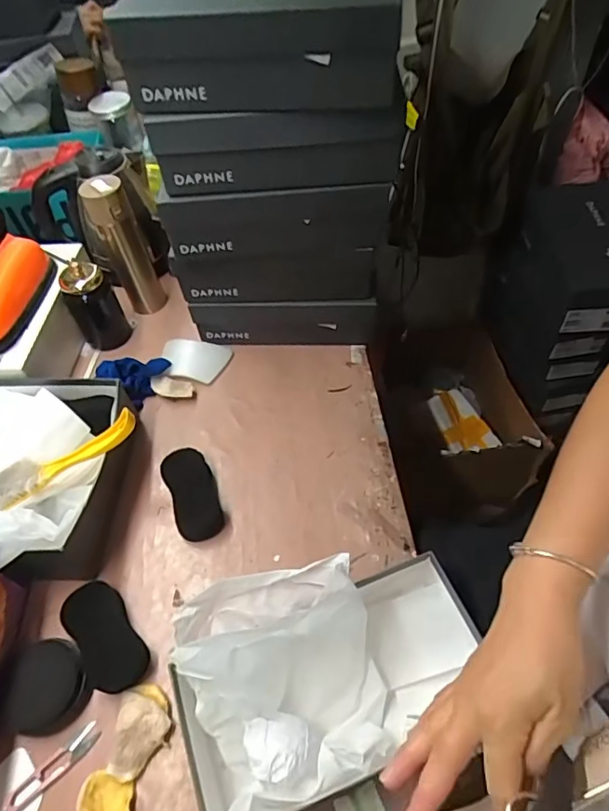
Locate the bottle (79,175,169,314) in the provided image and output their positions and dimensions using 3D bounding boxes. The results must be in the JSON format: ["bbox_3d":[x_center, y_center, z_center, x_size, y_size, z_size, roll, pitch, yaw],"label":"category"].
[{"bbox_3d":[-0.299,-0.261,0.878,0.080,0.242,0.065,-23,55,-13],"label":"bottle"}]

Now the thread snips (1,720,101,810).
[{"bbox_3d":[-0.260,0.378,0.539,0.107,0.007,0.023,-38,59,-22],"label":"thread snips"}]

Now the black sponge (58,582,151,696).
[{"bbox_3d":[-0.234,0.267,0.605,0.062,0.034,0.121,-32,57,-19],"label":"black sponge"}]

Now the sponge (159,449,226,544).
[{"bbox_3d":[-0.153,0.121,0.717,0.061,0.026,0.128,-18,67,-10],"label":"sponge"}]

